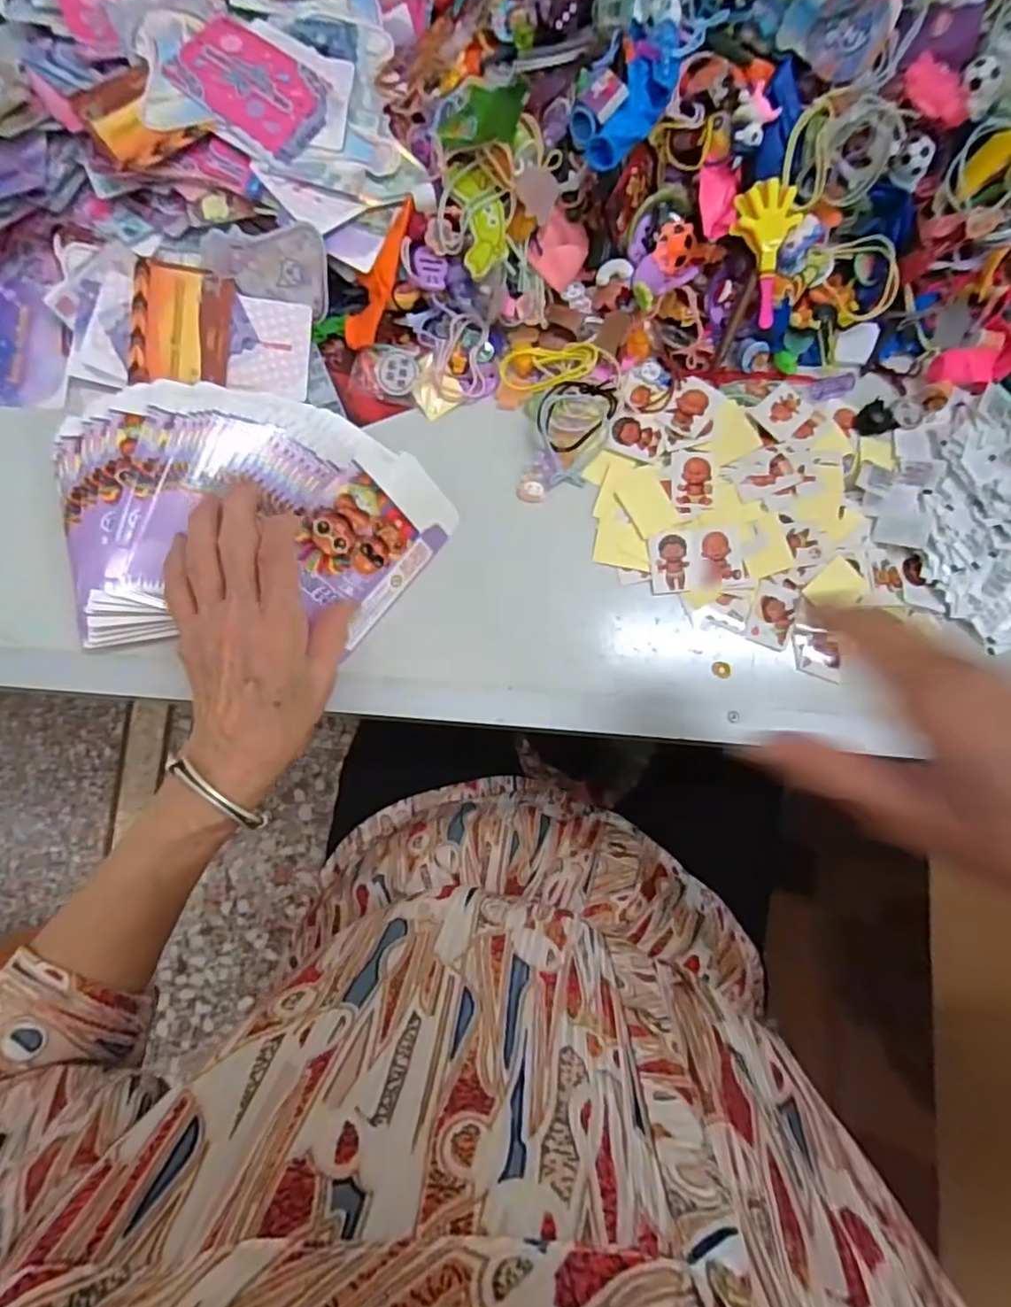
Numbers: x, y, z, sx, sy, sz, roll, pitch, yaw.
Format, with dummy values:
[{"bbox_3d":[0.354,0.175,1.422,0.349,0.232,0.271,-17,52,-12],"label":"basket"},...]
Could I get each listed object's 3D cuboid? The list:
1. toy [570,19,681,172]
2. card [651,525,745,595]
[{"bbox_3d":[0.074,-0.337,0.378,0.039,0.019,0.089,38,93,3],"label":"toy"},{"bbox_3d":[0.129,-0.064,0.418,0.060,0.006,0.041,-5,81,-4],"label":"card"}]

